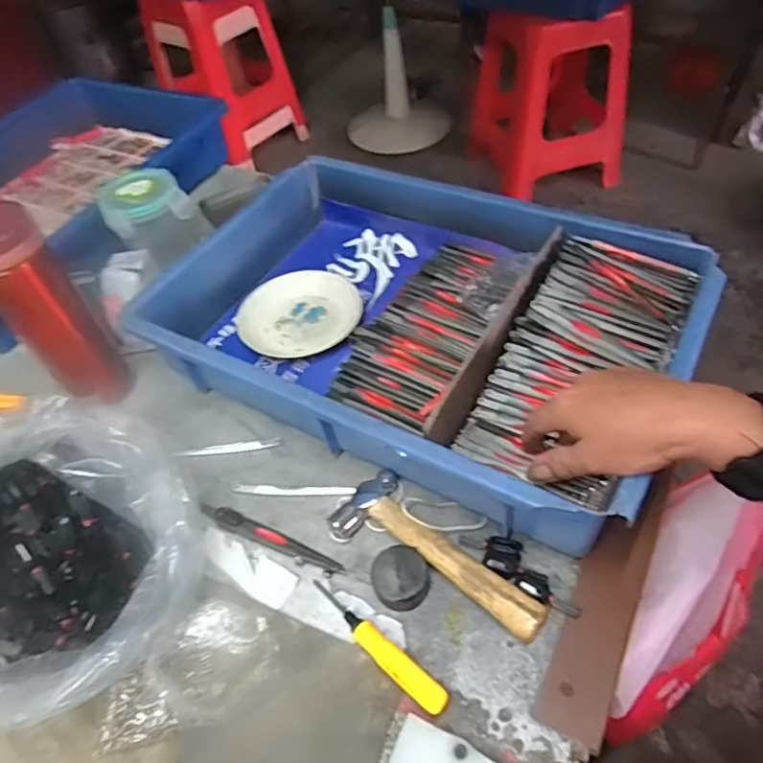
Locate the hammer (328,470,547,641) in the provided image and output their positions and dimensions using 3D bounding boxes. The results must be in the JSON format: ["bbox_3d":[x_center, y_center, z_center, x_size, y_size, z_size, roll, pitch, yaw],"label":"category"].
[{"bbox_3d":[0.041,0.119,0.409,0.157,0.021,0.059,30,59,28],"label":"hammer"}]

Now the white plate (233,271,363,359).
[{"bbox_3d":[-0.083,-0.070,0.580,0.121,0.017,0.106,-11,49,-3],"label":"white plate"}]

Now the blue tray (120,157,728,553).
[{"bbox_3d":[0.031,-0.062,0.521,0.428,0.083,0.295,22,56,23],"label":"blue tray"}]

